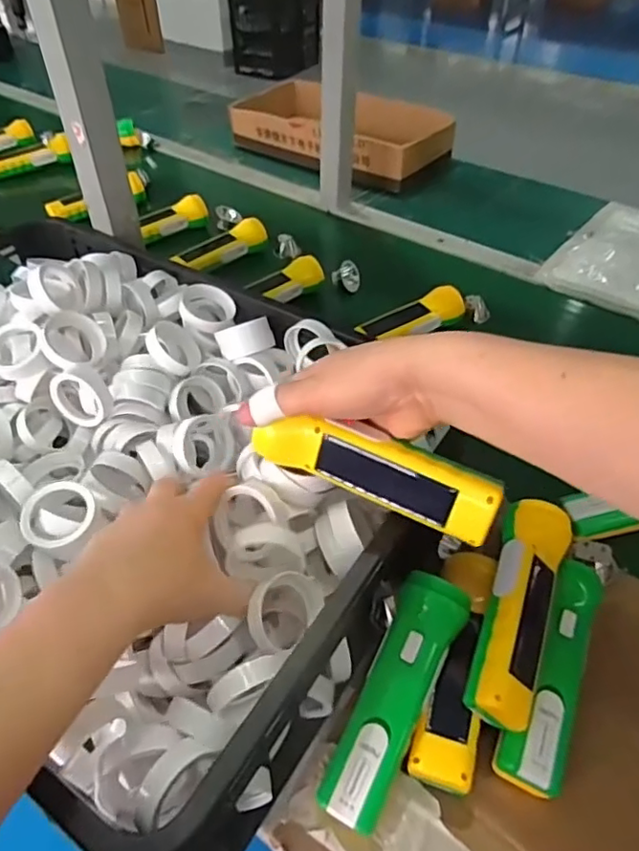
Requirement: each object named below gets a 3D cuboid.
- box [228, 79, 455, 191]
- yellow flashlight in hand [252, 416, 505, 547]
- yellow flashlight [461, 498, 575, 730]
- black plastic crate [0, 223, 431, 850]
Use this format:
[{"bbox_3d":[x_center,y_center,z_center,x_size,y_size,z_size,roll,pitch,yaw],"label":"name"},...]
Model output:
[{"bbox_3d":[0.020,-0.587,1.147,0.455,0.080,0.197,27,52,25],"label":"box"},{"bbox_3d":[0.035,0.026,0.371,0.158,0.035,0.035,19,49,16],"label":"yellow flashlight in hand"},{"bbox_3d":[0.147,0.129,0.415,0.047,0.043,0.162,17,48,16],"label":"yellow flashlight"},{"bbox_3d":[-0.205,0.010,0.510,0.584,0.123,0.387,26,51,24],"label":"black plastic crate"}]

